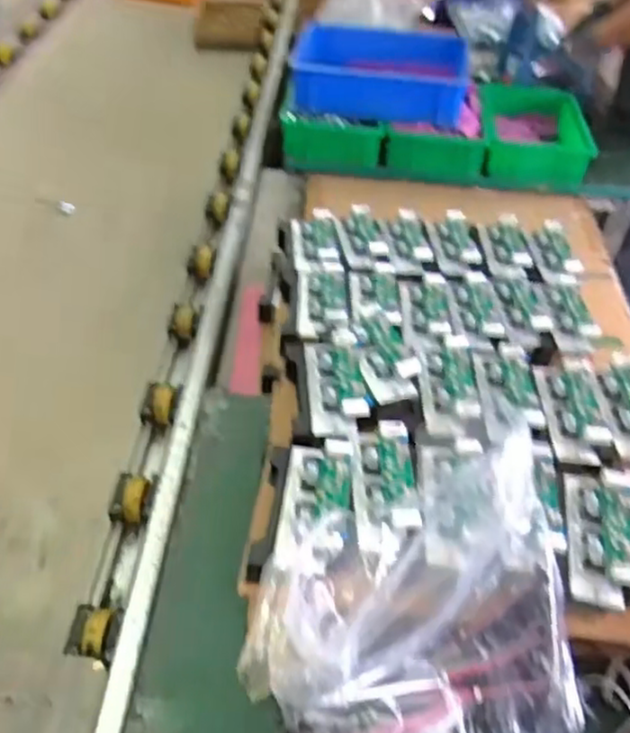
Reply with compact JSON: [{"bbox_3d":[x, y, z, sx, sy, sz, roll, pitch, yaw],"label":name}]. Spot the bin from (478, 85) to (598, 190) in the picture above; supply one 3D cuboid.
[{"bbox_3d":[0.394,-0.424,1.284,0.196,0.072,0.242,8,45,3],"label":"bin"}]

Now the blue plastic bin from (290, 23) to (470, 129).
[{"bbox_3d":[0.114,-0.525,1.241,0.298,0.084,0.242,5,45,-1],"label":"blue plastic bin"}]

